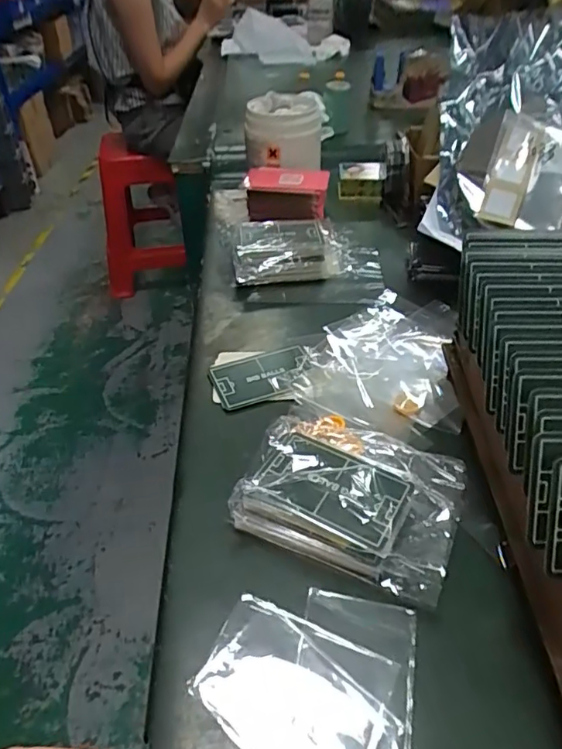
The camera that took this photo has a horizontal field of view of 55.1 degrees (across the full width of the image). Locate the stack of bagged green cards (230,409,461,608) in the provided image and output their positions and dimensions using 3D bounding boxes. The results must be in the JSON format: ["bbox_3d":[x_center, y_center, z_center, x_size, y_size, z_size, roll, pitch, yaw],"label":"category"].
[{"bbox_3d":[0.044,0.068,0.327,0.122,0.031,0.097,16,44,19],"label":"stack of bagged green cards"}]

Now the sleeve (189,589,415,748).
[{"bbox_3d":[0.012,0.150,0.259,0.098,0.011,0.093,8,42,11],"label":"sleeve"}]

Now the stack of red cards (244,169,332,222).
[{"bbox_3d":[0.007,-0.211,0.640,0.098,0.050,0.066,-2,41,-1],"label":"stack of red cards"}]

